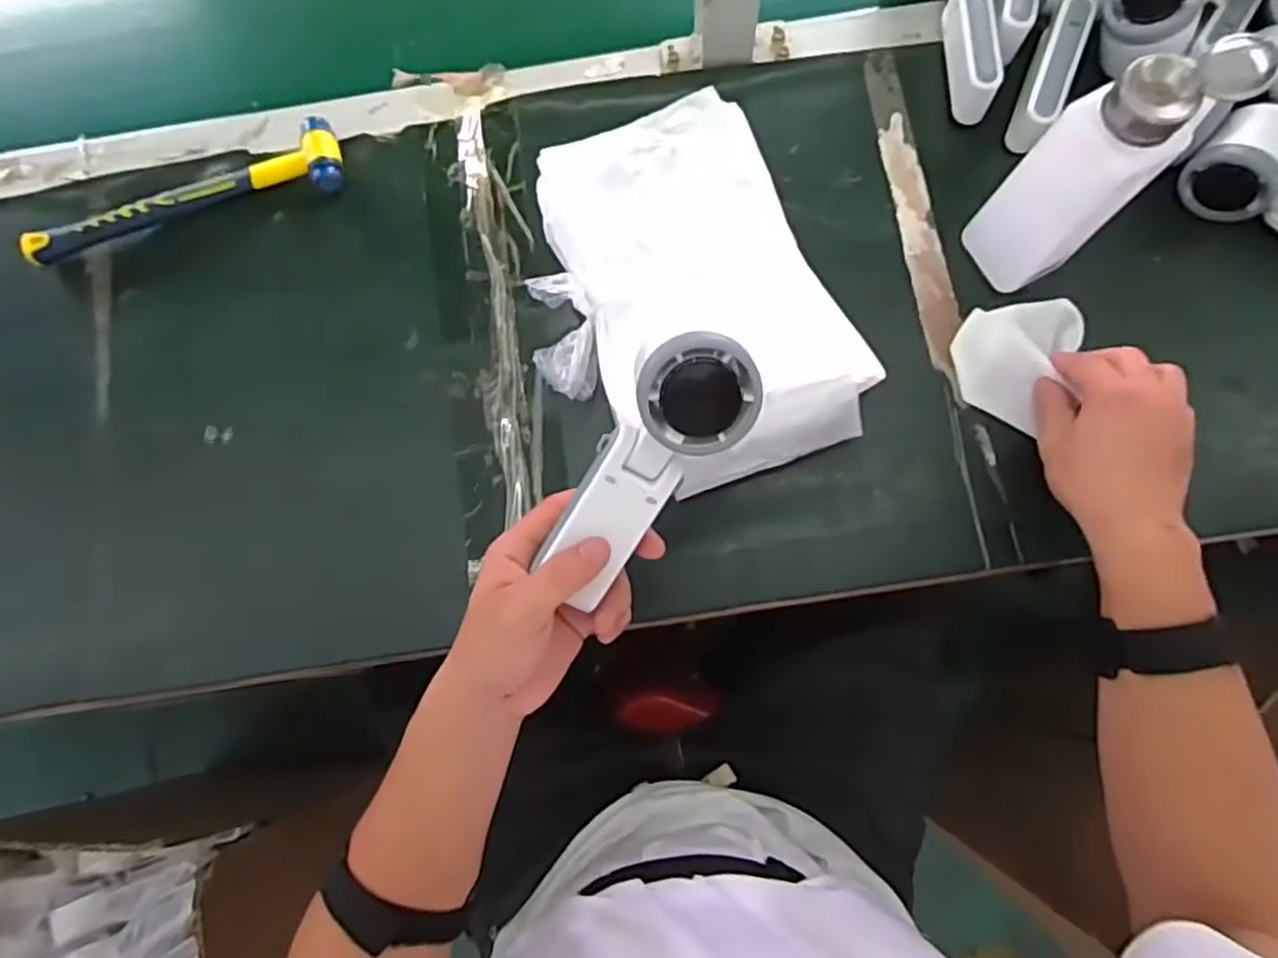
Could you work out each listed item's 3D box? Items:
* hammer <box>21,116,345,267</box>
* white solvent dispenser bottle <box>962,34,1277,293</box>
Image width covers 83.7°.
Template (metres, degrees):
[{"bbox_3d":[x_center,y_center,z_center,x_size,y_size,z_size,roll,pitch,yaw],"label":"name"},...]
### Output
[{"bbox_3d":[-0.348,-0.220,0.548,0.242,0.027,0.060,-17,78,-1],"label":"hammer"},{"bbox_3d":[0.266,-0.181,0.432,0.066,0.179,0.060,43,83,9],"label":"white solvent dispenser bottle"}]

